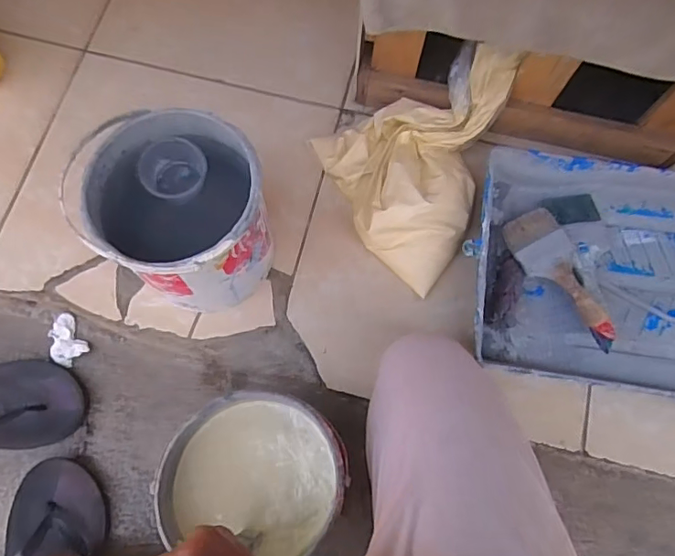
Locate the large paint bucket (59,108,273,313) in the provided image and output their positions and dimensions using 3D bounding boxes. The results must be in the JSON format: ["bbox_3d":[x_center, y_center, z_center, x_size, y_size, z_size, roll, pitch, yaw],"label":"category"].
[{"bbox_3d":[-0.168,-0.067,0.602,0.180,0.191,0.171,1,71,-2],"label":"large paint bucket"}]

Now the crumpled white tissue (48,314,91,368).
[{"bbox_3d":[-0.368,0.085,0.712,0.046,0.013,0.064,-29,75,-11],"label":"crumpled white tissue"}]

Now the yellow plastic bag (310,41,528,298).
[{"bbox_3d":[0.130,-0.142,0.670,0.248,0.117,0.249,-23,72,-7],"label":"yellow plastic bag"}]

